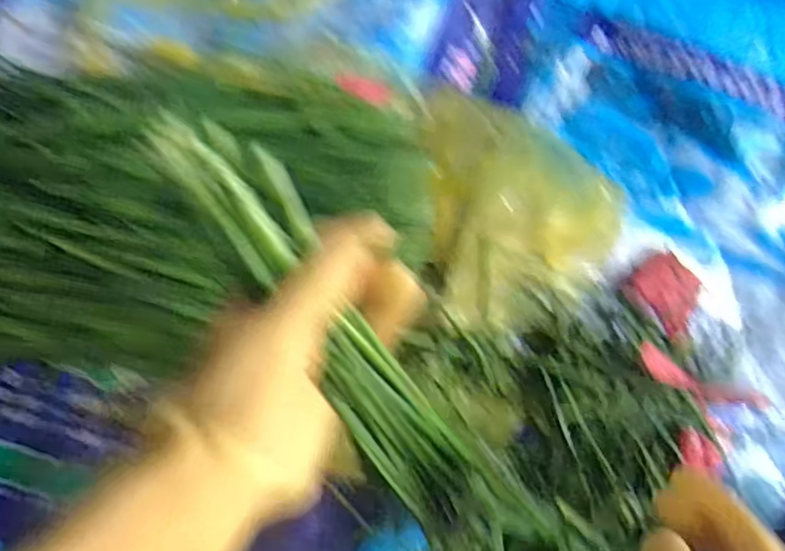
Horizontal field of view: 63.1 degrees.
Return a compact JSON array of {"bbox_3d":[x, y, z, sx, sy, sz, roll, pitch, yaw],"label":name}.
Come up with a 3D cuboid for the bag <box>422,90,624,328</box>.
[{"bbox_3d":[0.109,-0.068,0.554,0.149,0.081,0.209,-5,85,-8],"label":"bag"}]

